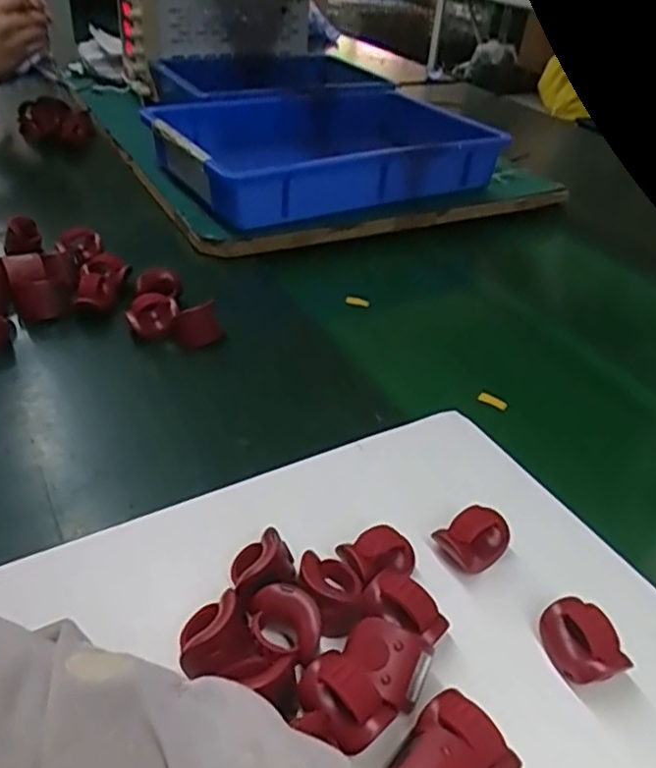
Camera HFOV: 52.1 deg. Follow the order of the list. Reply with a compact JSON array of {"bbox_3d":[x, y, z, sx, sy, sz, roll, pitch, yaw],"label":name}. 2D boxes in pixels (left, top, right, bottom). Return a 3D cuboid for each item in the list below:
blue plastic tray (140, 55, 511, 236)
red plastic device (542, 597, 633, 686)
[{"bbox_3d":[0.004,-0.278,0.803,0.392,0.075,0.261,-15,40,-25],"label":"blue plastic tray"},{"bbox_3d":[0.121,0.123,0.322,0.025,0.022,0.039,-13,39,-23],"label":"red plastic device"}]

